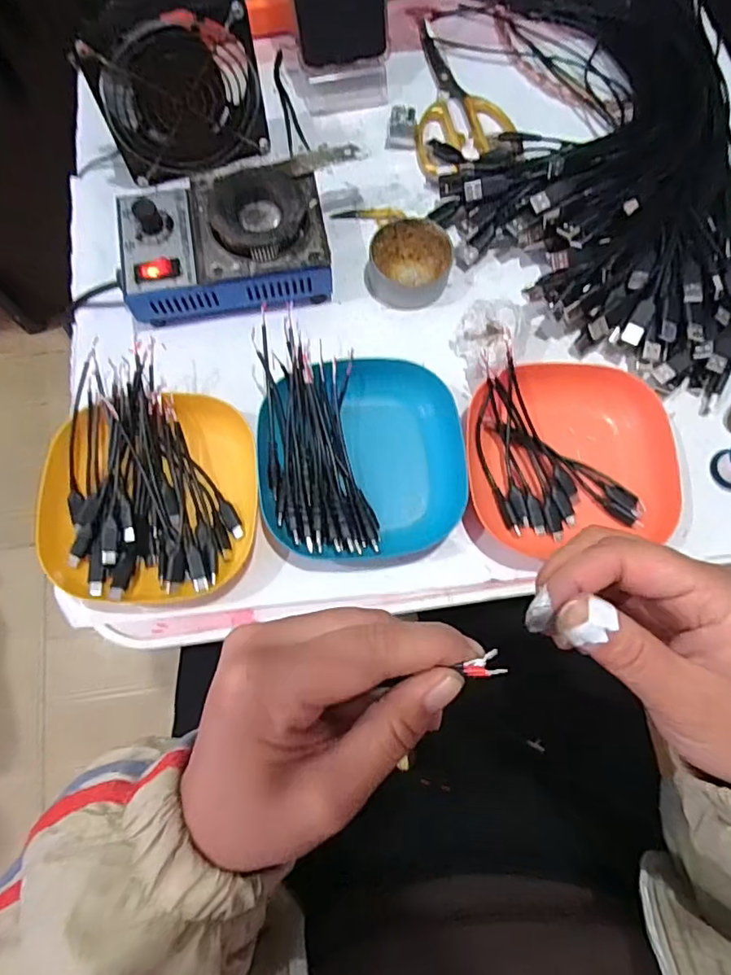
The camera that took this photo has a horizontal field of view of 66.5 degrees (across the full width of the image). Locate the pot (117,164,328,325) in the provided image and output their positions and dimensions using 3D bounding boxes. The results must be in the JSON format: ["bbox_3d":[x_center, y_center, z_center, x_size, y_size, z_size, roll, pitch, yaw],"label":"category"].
[{"bbox_3d":[-0.104,-0.182,0.419,0.150,0.066,0.098,-5,75,-2],"label":"pot"}]

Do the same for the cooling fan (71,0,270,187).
[{"bbox_3d":[-0.140,-0.298,0.422,0.116,0.112,0.033,-22,64,-8],"label":"cooling fan"}]

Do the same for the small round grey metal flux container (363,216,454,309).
[{"bbox_3d":[0.035,-0.176,0.438,0.062,0.026,0.062,0,75,-1],"label":"small round grey metal flux container"}]

